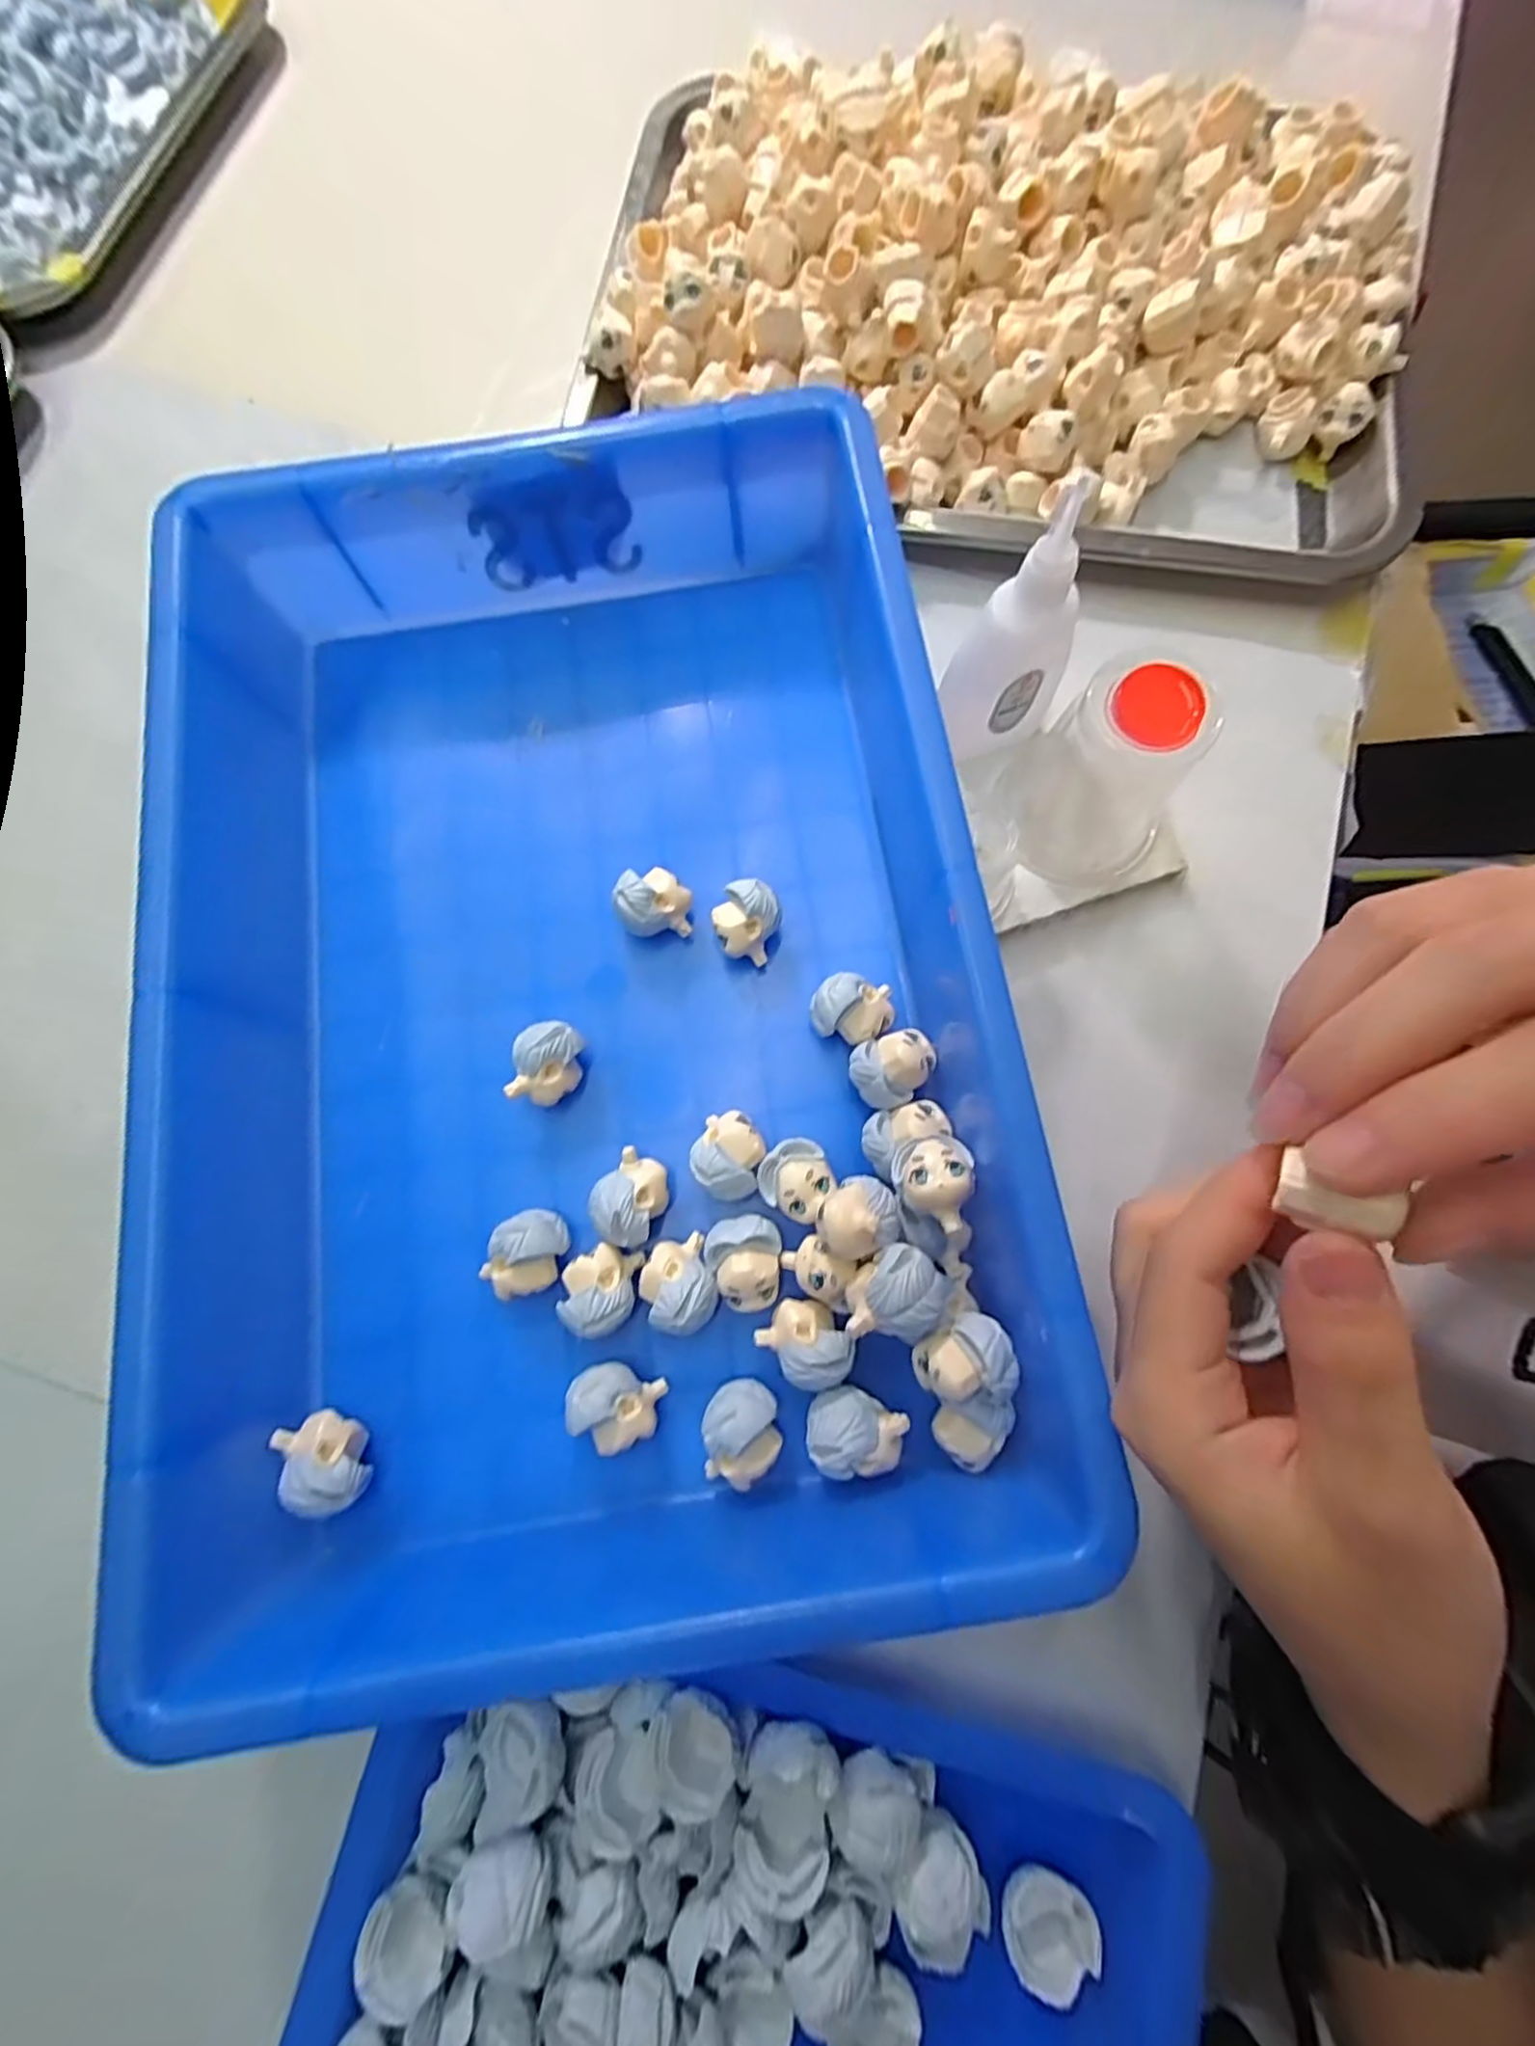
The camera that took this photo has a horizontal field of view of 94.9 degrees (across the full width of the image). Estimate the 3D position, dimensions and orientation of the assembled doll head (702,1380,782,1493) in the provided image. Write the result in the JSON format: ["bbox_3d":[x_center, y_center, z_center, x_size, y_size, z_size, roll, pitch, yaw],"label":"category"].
[{"bbox_3d":[-0.008,0.123,0.213,0.023,0.021,0.025,0,77,-1],"label":"assembled doll head"}]

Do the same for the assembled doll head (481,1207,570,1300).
[{"bbox_3d":[-0.077,0.074,0.228,0.022,0.026,0.027,27,78,5],"label":"assembled doll head"}]

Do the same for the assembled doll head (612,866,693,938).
[{"bbox_3d":[-0.041,-0.042,0.253,0.026,0.024,0.022,-13,78,-4],"label":"assembled doll head"}]

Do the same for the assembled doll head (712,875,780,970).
[{"bbox_3d":[-0.008,-0.035,0.253,0.022,0.024,0.025,23,78,4],"label":"assembled doll head"}]

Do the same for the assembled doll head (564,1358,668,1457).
[{"bbox_3d":[-0.047,0.118,0.216,0.027,0.020,0.021,21,78,4],"label":"assembled doll head"}]

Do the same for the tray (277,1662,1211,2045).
[{"bbox_3d":[-0.010,0.259,0.177,0.215,0.035,0.172,17,78,3],"label":"tray"}]

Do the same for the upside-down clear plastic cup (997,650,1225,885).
[{"bbox_3d":[0.115,-0.084,0.236,0.058,0.073,0.055,0,77,-1],"label":"upside-down clear plastic cup"}]

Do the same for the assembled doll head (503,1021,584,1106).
[{"bbox_3d":[-0.074,0.014,0.242,0.022,0.026,0.027,6,77,0],"label":"assembled doll head"}]

